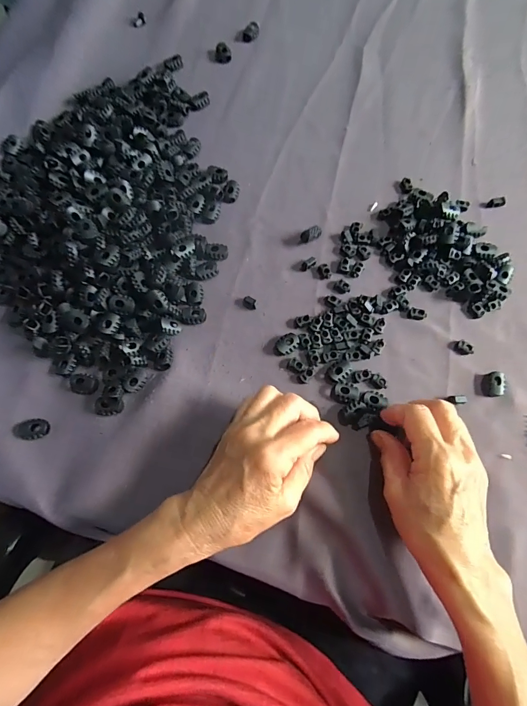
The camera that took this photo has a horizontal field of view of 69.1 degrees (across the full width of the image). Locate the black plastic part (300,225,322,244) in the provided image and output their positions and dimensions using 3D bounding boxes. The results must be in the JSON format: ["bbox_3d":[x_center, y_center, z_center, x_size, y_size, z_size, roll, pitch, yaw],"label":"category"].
[{"bbox_3d":[0.047,-0.117,0.378,0.024,0.016,0.008,-35,76,-9],"label":"black plastic part"}]

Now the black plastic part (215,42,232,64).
[{"bbox_3d":[-0.047,-0.352,0.449,0.019,0.010,0.022,-8,73,-2],"label":"black plastic part"}]

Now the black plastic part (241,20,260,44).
[{"bbox_3d":[-0.014,-0.384,0.458,0.013,0.011,0.027,33,76,10],"label":"black plastic part"}]

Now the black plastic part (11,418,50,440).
[{"bbox_3d":[-0.198,0.065,0.325,0.029,0.006,0.018,0,73,1],"label":"black plastic part"}]

